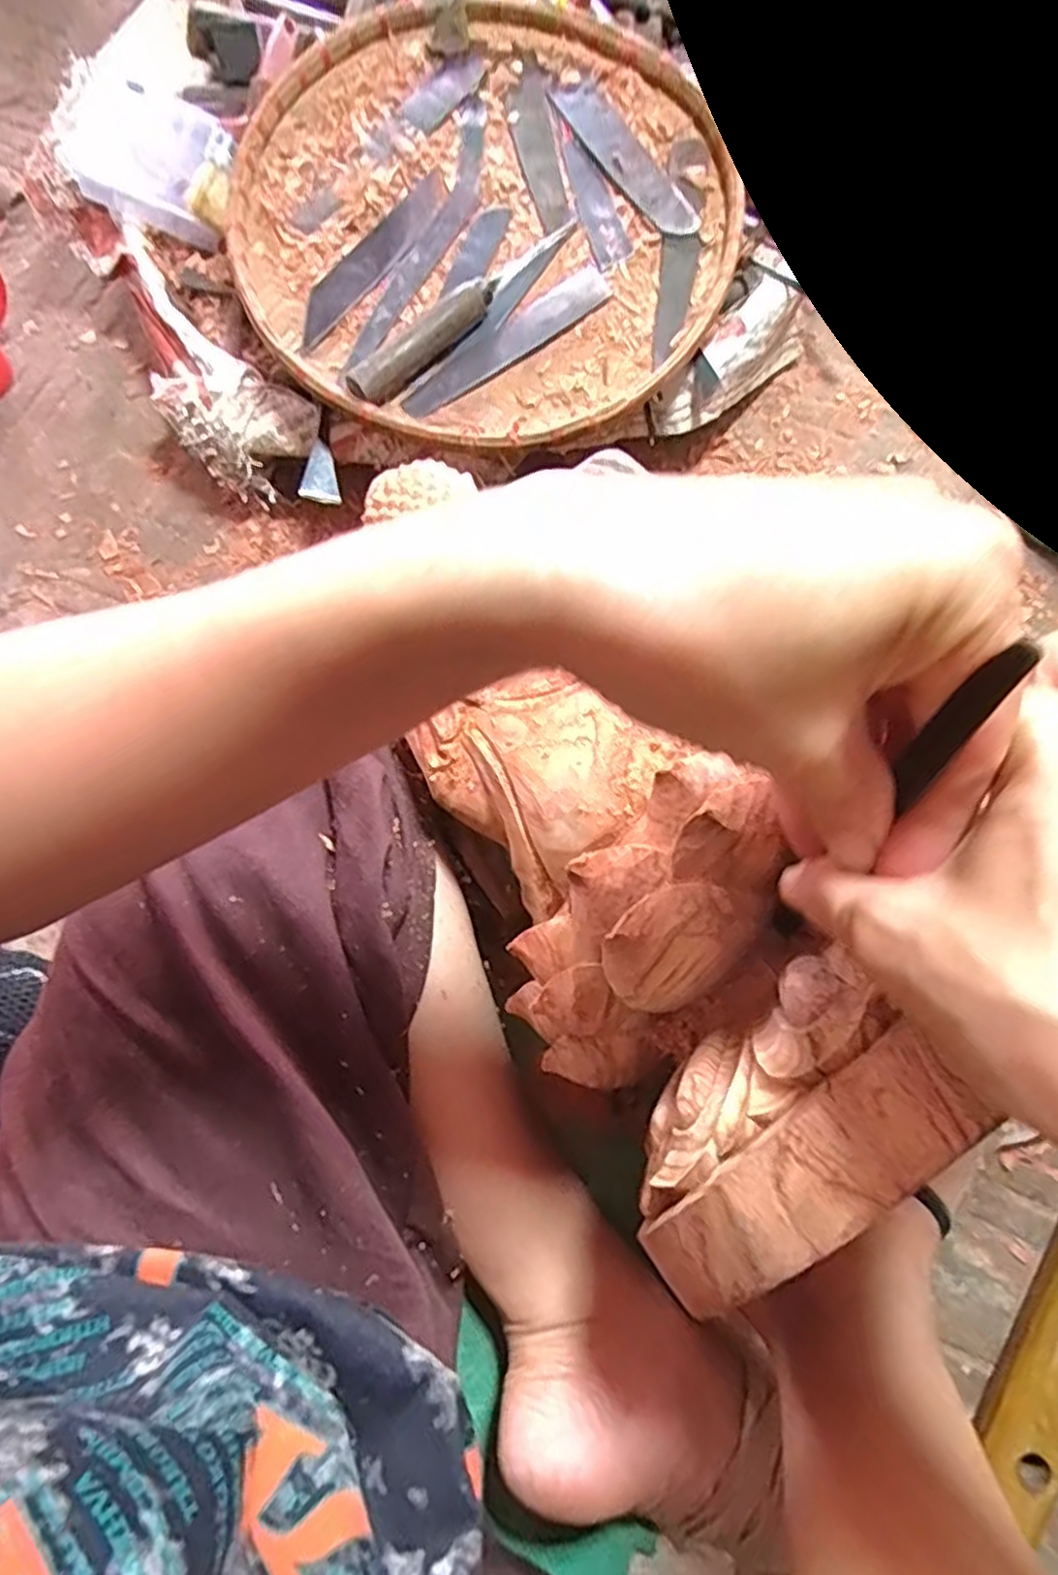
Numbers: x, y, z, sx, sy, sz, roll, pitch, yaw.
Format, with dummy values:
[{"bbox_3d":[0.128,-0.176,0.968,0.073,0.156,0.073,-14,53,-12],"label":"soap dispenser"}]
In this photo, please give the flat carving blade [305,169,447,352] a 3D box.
[{"bbox_3d":[-0.096,-0.324,0.437,0.025,0.004,0.137,37,80,9],"label":"flat carving blade"}]

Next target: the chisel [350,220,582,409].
[{"bbox_3d":[-0.037,-0.284,0.423,0.020,0.017,0.176,42,81,10],"label":"chisel"}]

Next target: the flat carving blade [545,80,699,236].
[{"bbox_3d":[0.060,-0.389,0.444,0.026,0.004,0.130,-32,78,-6],"label":"flat carving blade"}]

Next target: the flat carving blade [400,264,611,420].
[{"bbox_3d":[-0.011,-0.265,0.429,0.143,0.004,0.025,-39,79,-7],"label":"flat carving blade"}]

